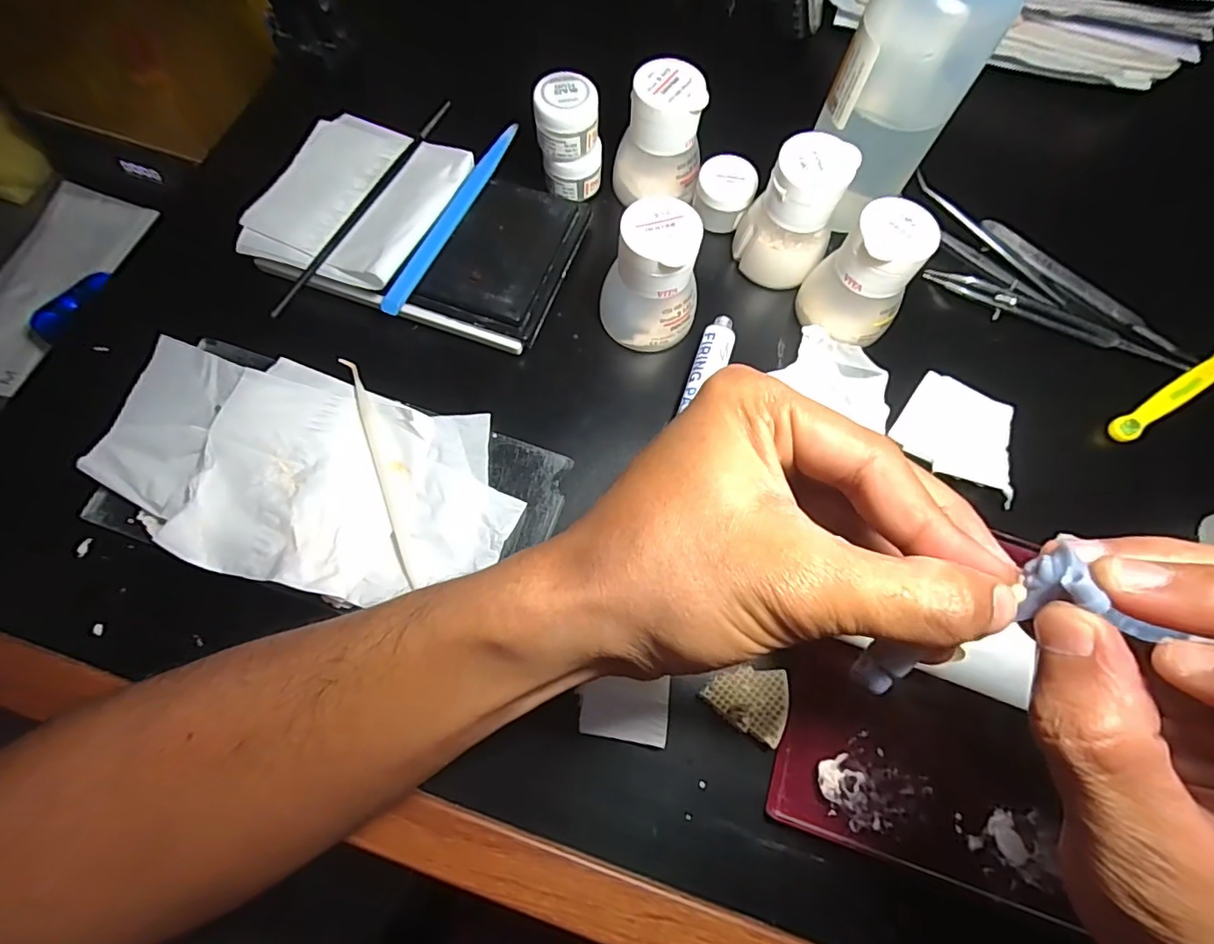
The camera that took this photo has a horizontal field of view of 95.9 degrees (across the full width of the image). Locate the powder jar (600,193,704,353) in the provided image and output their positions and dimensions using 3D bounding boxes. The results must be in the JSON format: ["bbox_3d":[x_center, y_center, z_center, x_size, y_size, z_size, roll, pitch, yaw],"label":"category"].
[{"bbox_3d":[0.023,-0.096,0.265,0.049,0.052,0.043,4,71,-1],"label":"powder jar"}]

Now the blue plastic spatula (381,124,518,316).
[{"bbox_3d":[-0.081,-0.137,0.289,0.010,0.005,0.133,23,72,6],"label":"blue plastic spatula"}]

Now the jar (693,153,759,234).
[{"bbox_3d":[0.066,-0.157,0.310,0.032,0.022,0.032,1,71,-2],"label":"jar"}]

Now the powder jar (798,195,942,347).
[{"bbox_3d":[0.130,-0.098,0.275,0.047,0.064,0.042,37,74,10],"label":"powder jar"}]

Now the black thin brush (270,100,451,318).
[{"bbox_3d":[-0.126,-0.144,0.288,0.005,0.004,0.159,26,72,6],"label":"black thin brush"}]

